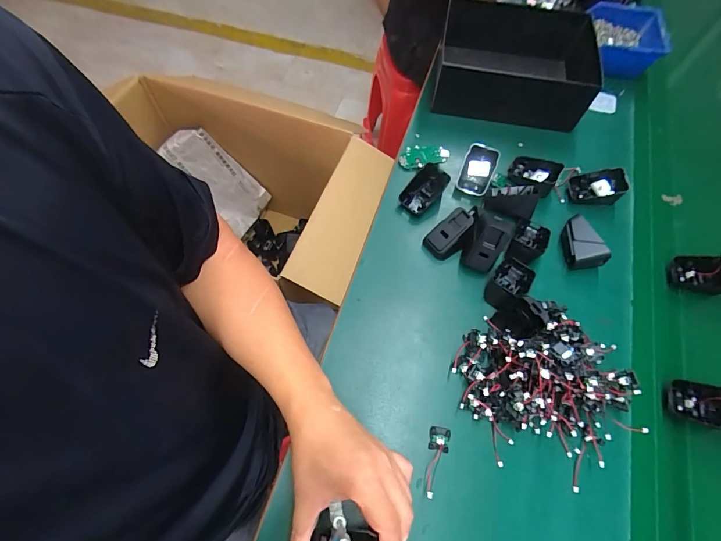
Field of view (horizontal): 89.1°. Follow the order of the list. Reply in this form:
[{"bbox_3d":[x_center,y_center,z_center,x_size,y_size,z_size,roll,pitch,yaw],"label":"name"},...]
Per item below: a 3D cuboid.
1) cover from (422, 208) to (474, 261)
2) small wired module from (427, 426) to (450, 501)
[{"bbox_3d":[0.120,-0.049,0.493,0.069,0.027,0.041,-46,65,12],"label":"cover"},{"bbox_3d":[0.083,0.203,0.390,0.021,0.010,0.069,7,64,3],"label":"small wired module"}]

